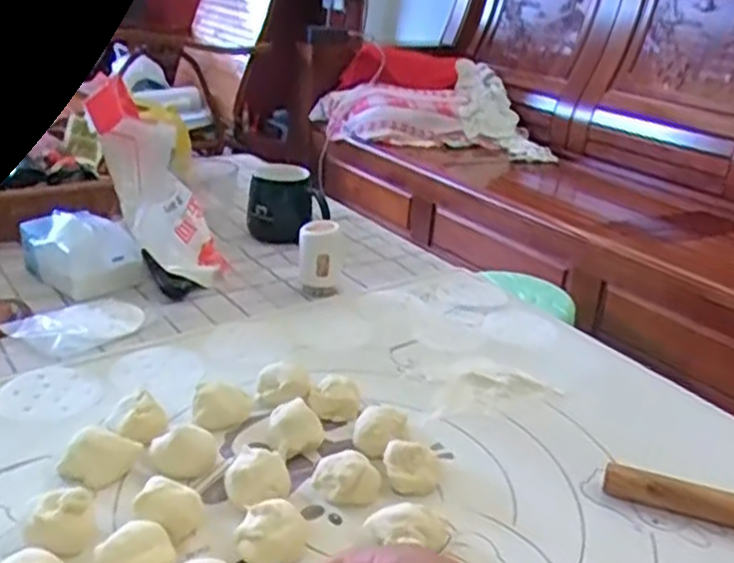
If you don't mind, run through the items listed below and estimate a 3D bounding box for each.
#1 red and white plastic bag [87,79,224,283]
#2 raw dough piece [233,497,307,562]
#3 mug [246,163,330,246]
[{"bbox_3d":[-0.233,-0.107,0.855,0.080,0.254,0.117,19,57,30],"label":"red and white plastic bag"},{"bbox_3d":[-0.063,0.170,0.509,0.041,0.032,0.041,10,24,13],"label":"raw dough piece"},{"bbox_3d":[-0.111,-0.108,1.063,0.109,0.098,0.071,2,24,-7],"label":"mug"}]

